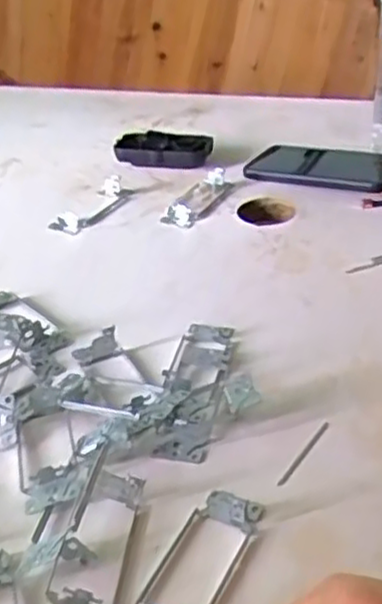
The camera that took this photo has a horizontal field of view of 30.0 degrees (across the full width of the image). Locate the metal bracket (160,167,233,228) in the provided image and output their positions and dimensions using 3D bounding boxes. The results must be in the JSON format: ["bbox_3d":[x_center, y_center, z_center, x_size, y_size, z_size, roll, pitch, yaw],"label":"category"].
[{"bbox_3d":[0.008,-0.112,0.746,0.041,0.017,0.102,11,37,20],"label":"metal bracket"}]

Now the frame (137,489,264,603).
[{"bbox_3d":[0.003,0.139,0.380,0.039,0.014,0.106,14,38,24],"label":"frame"}]

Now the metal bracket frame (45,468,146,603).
[{"bbox_3d":[-0.054,0.131,0.390,0.039,0.022,0.106,3,35,9],"label":"metal bracket frame"}]

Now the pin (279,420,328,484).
[{"bbox_3d":[0.073,0.095,0.455,0.005,0.004,0.064,20,41,30],"label":"pin"}]

